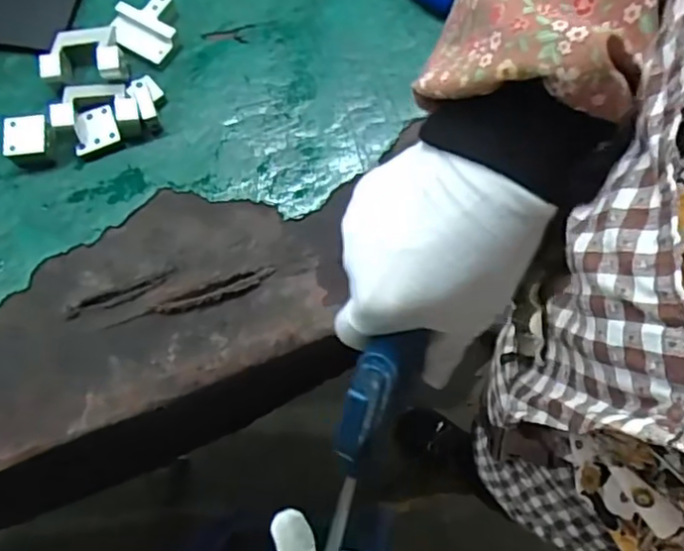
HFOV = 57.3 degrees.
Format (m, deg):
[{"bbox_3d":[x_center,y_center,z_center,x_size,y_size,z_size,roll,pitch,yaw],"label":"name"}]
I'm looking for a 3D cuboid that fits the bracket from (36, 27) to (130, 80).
[{"bbox_3d":[-0.233,-0.199,0.571,0.074,0.032,0.055,-7,74,1],"label":"bracket"}]

